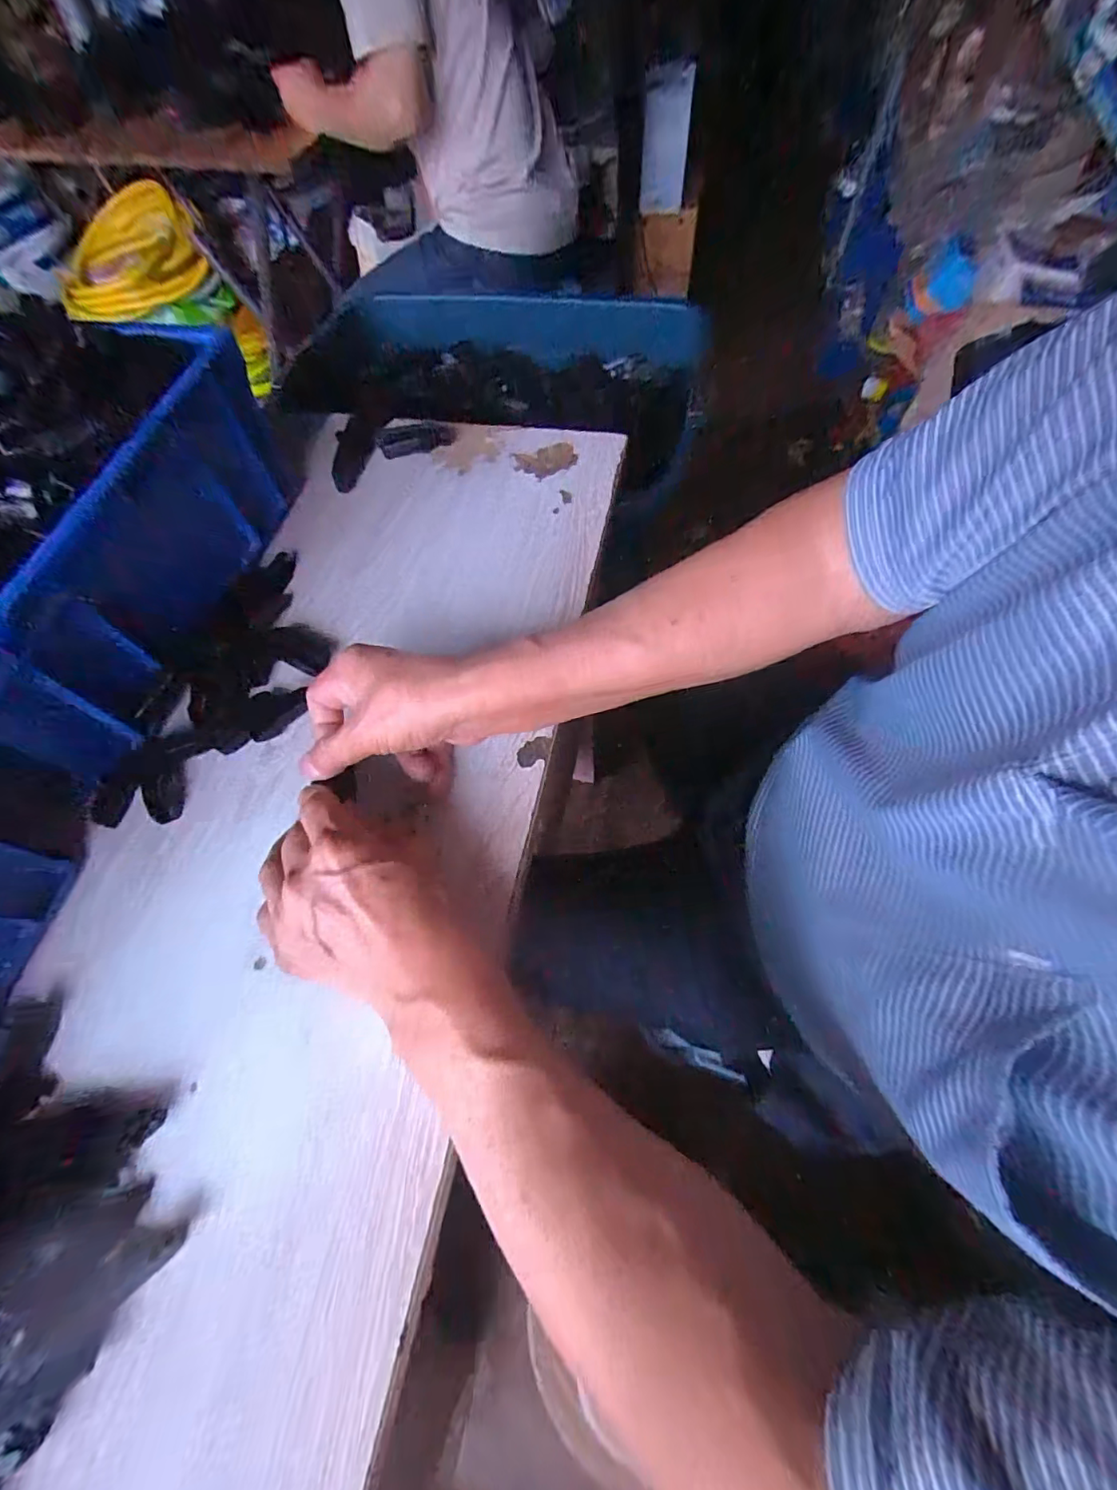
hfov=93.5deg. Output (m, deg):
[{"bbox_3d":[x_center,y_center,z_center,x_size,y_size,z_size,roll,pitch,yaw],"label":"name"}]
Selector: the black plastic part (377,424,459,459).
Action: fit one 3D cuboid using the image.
[{"bbox_3d":[-0.137,-0.296,0.508,0.075,0.015,0.026,-12,63,-6],"label":"black plastic part"}]

